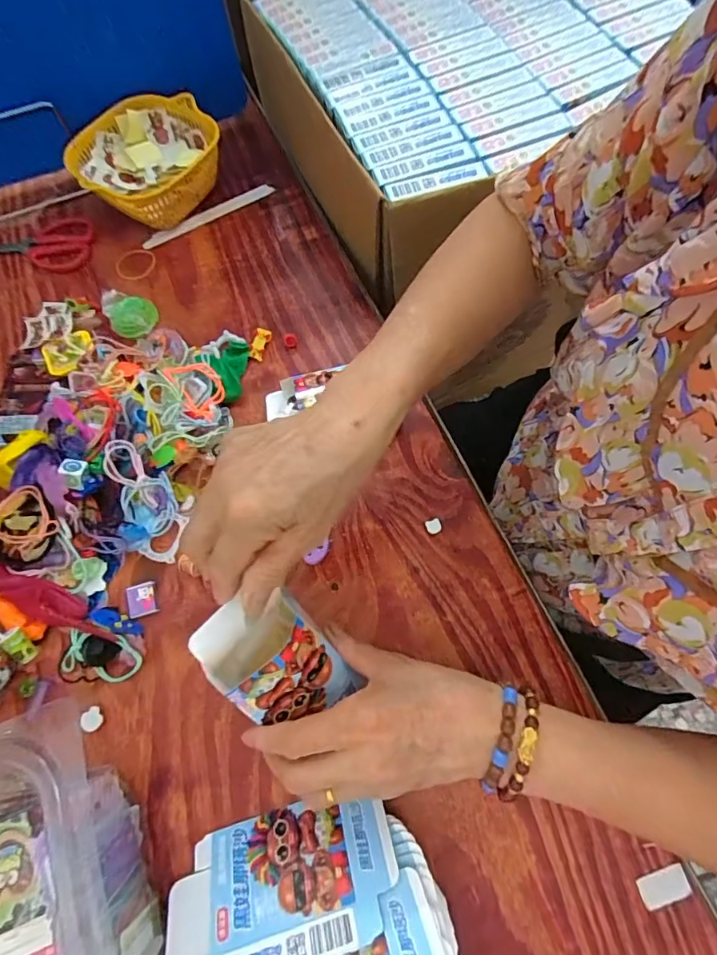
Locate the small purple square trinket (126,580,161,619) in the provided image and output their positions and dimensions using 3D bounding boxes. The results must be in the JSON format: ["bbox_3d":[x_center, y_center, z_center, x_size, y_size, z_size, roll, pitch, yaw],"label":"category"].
[{"bbox_3d":[-0.178,0.100,0.397,0.022,0.008,0.026,-16,68,-3],"label":"small purple square trinket"}]

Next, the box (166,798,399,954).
[{"bbox_3d":[-0.049,0.259,0.307,0.146,0.004,0.082,-18,37,-3],"label":"box"}]

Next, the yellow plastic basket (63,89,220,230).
[{"bbox_3d":[-0.235,-0.353,0.551,0.151,0.074,0.138,-1,68,3],"label":"yellow plastic basket"}]

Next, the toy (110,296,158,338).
[{"bbox_3d":[-0.233,-0.166,0.503,0.047,0.021,0.042,-35,71,-11],"label":"toy"}]

